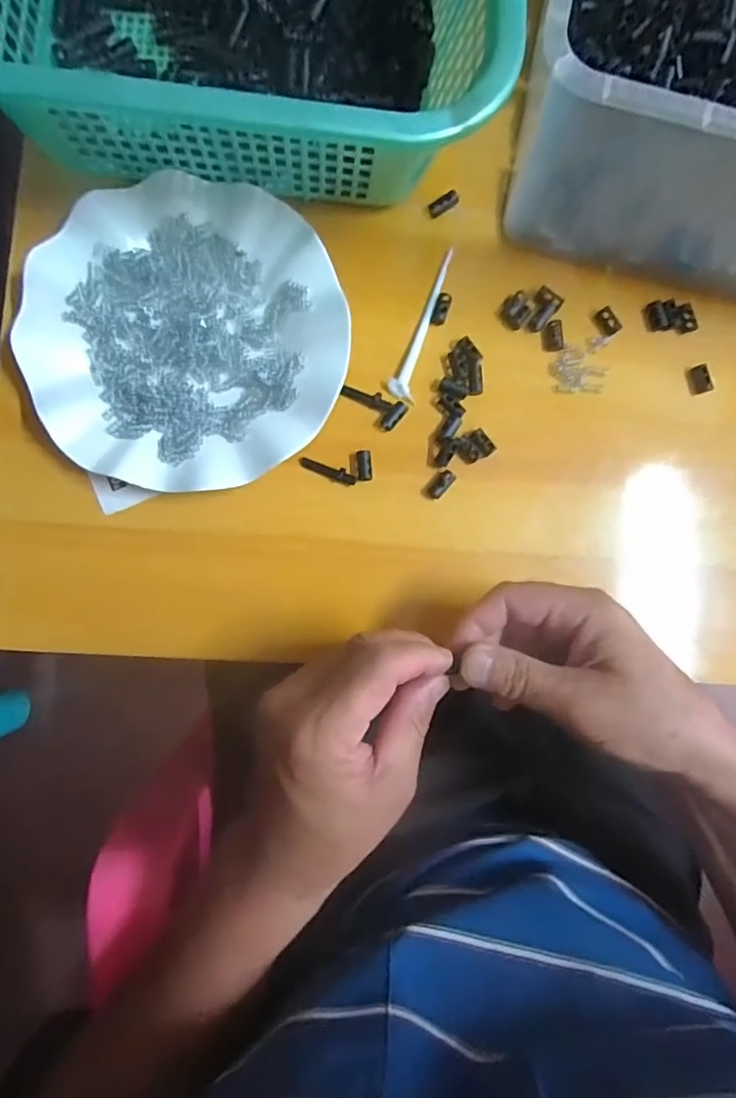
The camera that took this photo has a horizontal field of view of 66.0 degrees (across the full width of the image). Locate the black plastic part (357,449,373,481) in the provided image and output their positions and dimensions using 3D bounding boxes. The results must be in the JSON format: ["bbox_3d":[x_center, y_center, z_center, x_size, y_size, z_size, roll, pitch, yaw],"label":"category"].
[{"bbox_3d":[-0.002,-0.052,0.352,0.009,0.006,0.020,-3,86,-6],"label":"black plastic part"}]

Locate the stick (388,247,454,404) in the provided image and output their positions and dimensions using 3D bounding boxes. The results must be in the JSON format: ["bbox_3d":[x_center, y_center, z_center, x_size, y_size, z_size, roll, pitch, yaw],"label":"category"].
[{"bbox_3d":[0.035,-0.145,0.363,0.016,0.005,0.102,19,84,-4],"label":"stick"}]

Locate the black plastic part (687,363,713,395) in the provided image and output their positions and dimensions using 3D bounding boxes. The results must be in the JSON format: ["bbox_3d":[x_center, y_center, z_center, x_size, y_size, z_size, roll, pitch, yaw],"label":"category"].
[{"bbox_3d":[0.220,-0.112,0.375,0.013,0.005,0.018,-22,88,-7],"label":"black plastic part"}]

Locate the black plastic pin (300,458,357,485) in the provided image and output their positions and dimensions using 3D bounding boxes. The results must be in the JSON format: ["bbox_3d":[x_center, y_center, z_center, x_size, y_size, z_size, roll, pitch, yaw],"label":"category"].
[{"bbox_3d":[-0.025,-0.049,0.351,0.036,0.005,0.008,20,84,-4],"label":"black plastic pin"}]

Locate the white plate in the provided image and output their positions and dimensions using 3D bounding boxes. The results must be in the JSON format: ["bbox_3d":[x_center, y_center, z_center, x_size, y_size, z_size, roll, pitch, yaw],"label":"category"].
[{"bbox_3d":[-0.105,-0.125,0.337,0.179,0.018,0.177,0,86,-6],"label":"white plate"}]

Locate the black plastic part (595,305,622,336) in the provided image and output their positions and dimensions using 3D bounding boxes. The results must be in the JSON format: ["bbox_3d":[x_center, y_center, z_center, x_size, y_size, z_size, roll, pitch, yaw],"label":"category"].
[{"bbox_3d":[0.159,-0.150,0.373,0.012,0.004,0.018,-40,90,-7],"label":"black plastic part"}]

